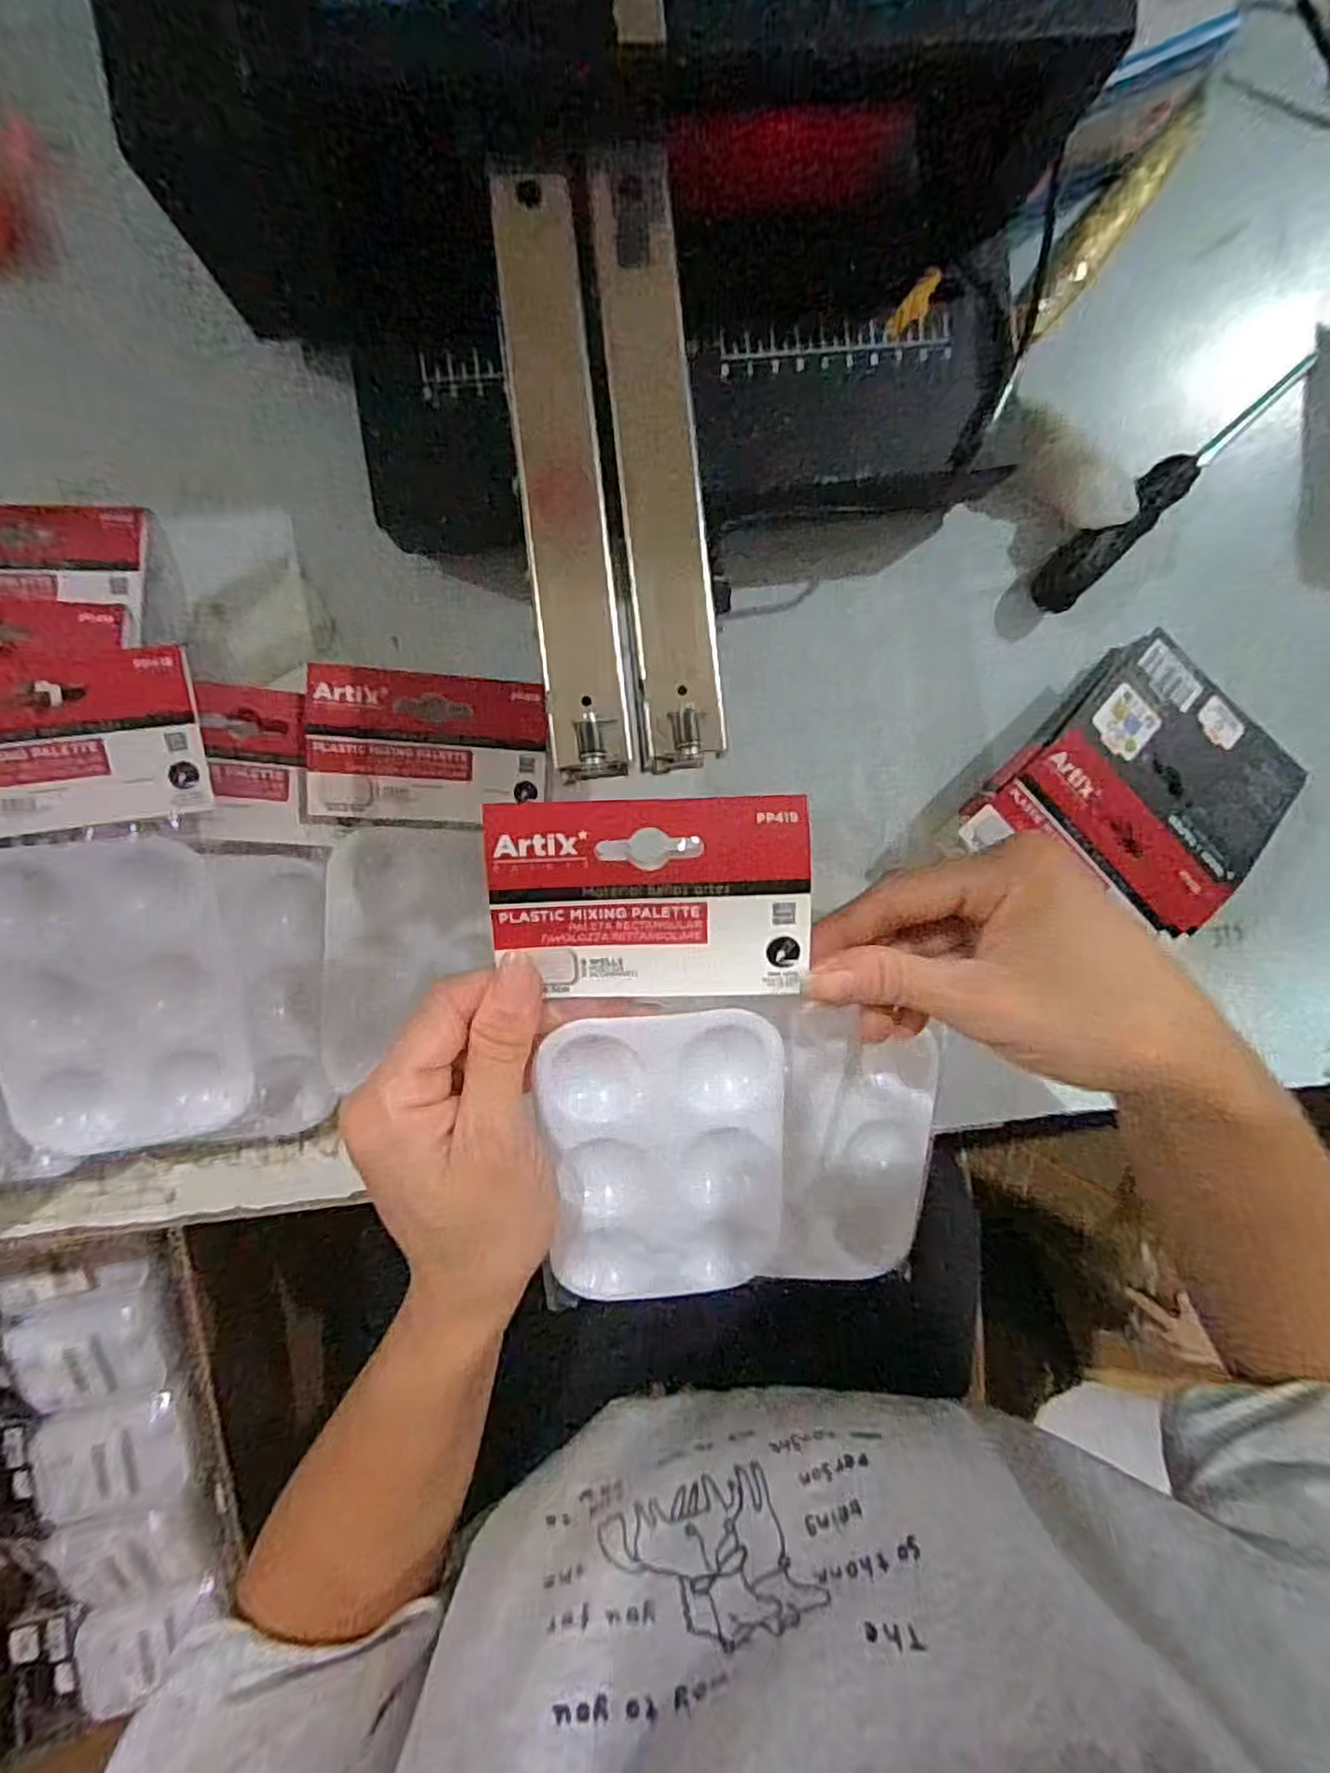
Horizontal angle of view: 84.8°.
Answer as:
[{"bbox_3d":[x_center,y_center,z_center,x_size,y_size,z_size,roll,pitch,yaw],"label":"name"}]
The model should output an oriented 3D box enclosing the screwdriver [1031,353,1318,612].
[{"bbox_3d":[0.240,-0.192,0.336,0.165,0.021,0.023,-44,99,2],"label":"screwdriver"}]

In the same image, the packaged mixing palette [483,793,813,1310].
[{"bbox_3d":[-0.002,0.063,0.249,0.095,0.014,0.186,-4,107,-4],"label":"packaged mixing palette"}]

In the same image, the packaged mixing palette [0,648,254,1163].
[{"bbox_3d":[-0.222,0.009,0.286,0.094,0.014,0.190,-9,100,-18],"label":"packaged mixing palette"}]

